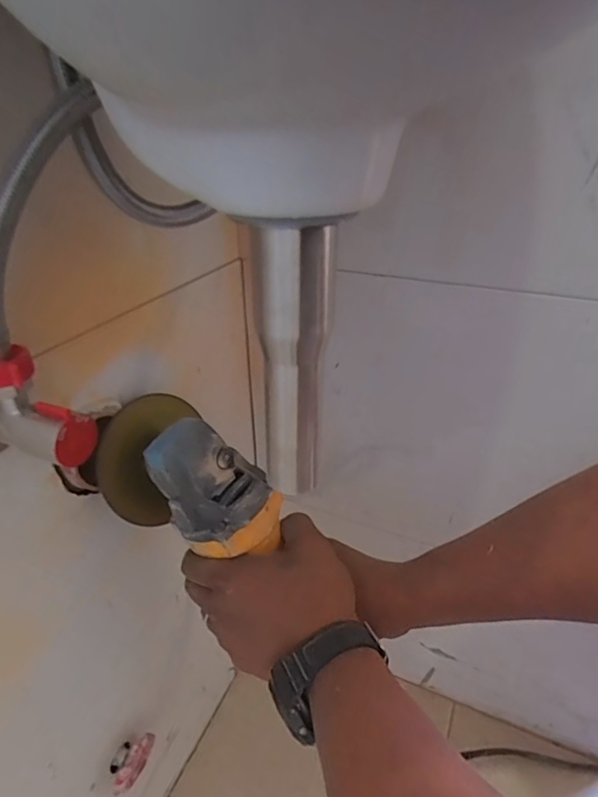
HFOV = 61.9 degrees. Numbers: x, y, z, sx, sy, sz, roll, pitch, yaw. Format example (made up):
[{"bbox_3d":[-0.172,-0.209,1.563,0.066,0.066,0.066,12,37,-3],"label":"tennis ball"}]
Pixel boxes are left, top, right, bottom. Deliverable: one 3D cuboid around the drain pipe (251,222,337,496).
[{"bbox_3d":[-0.001,-0.015,0.247,0.030,0.139,0.031,13,35,24],"label":"drain pipe"}]

